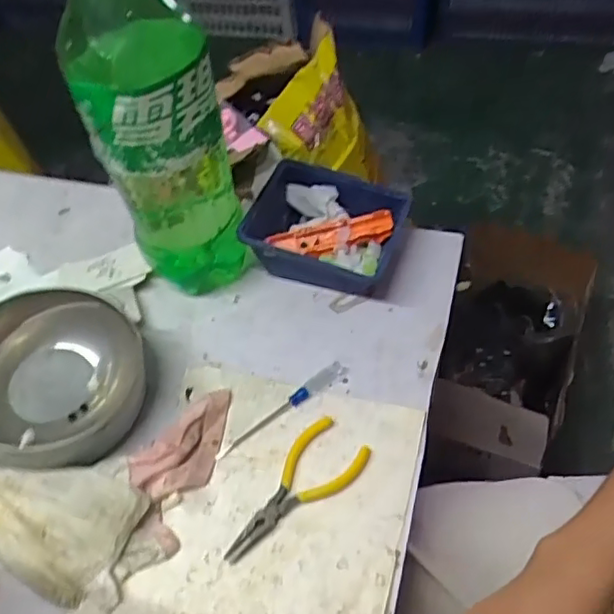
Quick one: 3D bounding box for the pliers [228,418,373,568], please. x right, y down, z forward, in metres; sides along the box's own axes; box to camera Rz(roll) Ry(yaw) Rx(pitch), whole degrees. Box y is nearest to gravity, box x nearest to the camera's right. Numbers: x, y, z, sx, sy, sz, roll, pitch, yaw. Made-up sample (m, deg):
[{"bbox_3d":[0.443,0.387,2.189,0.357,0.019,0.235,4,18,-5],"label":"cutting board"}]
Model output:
[{"bbox_3d":[-0.014,0.136,0.469,0.129,0.006,0.053,-34,55,-17],"label":"pliers"}]

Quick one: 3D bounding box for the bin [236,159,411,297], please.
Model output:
[{"bbox_3d":[0.021,-0.072,0.608,0.139,0.069,0.123,13,53,17],"label":"bin"}]

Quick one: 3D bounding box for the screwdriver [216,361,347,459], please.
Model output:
[{"bbox_3d":[-0.021,0.084,0.517,0.131,0.010,0.014,-34,55,-17],"label":"screwdriver"}]

